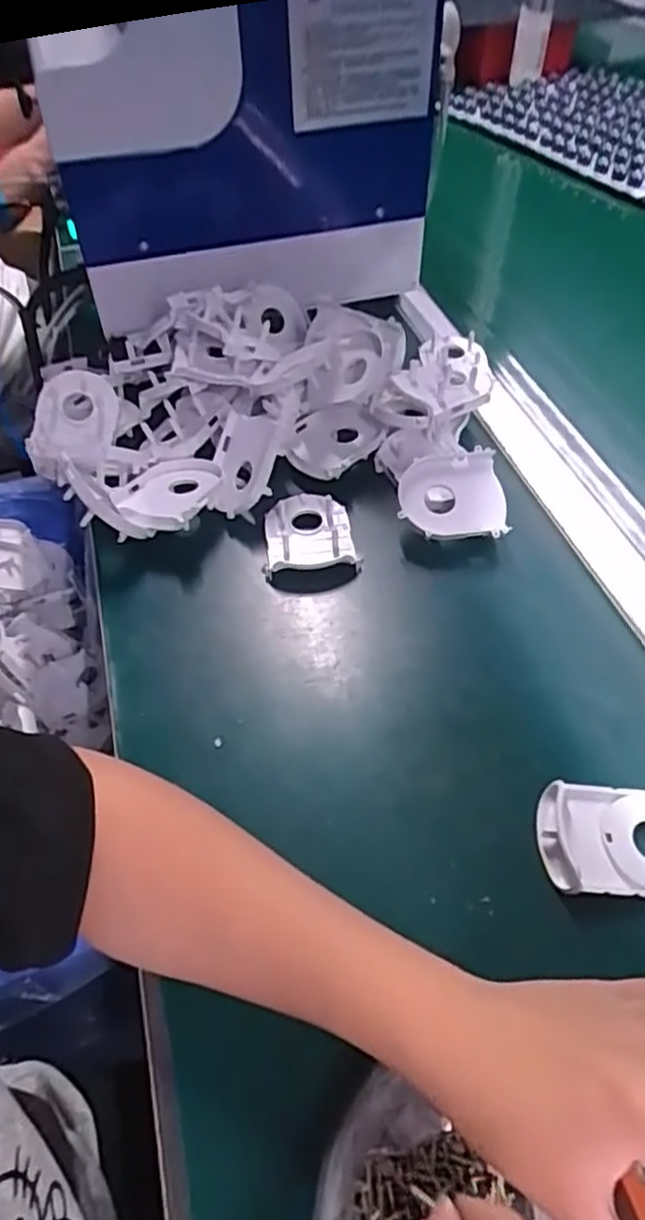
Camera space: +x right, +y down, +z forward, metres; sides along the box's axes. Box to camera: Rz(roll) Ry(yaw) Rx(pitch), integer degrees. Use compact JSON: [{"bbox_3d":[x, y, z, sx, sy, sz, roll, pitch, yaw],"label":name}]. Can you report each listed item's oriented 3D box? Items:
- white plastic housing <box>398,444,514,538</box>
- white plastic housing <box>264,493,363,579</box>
[{"bbox_3d":[0.099,-0.086,0.528,0.078,0.021,0.068,-5,75,2],"label":"white plastic housing"},{"bbox_3d":[-0.010,-0.057,0.526,0.067,0.021,0.070,-4,50,0],"label":"white plastic housing"}]

